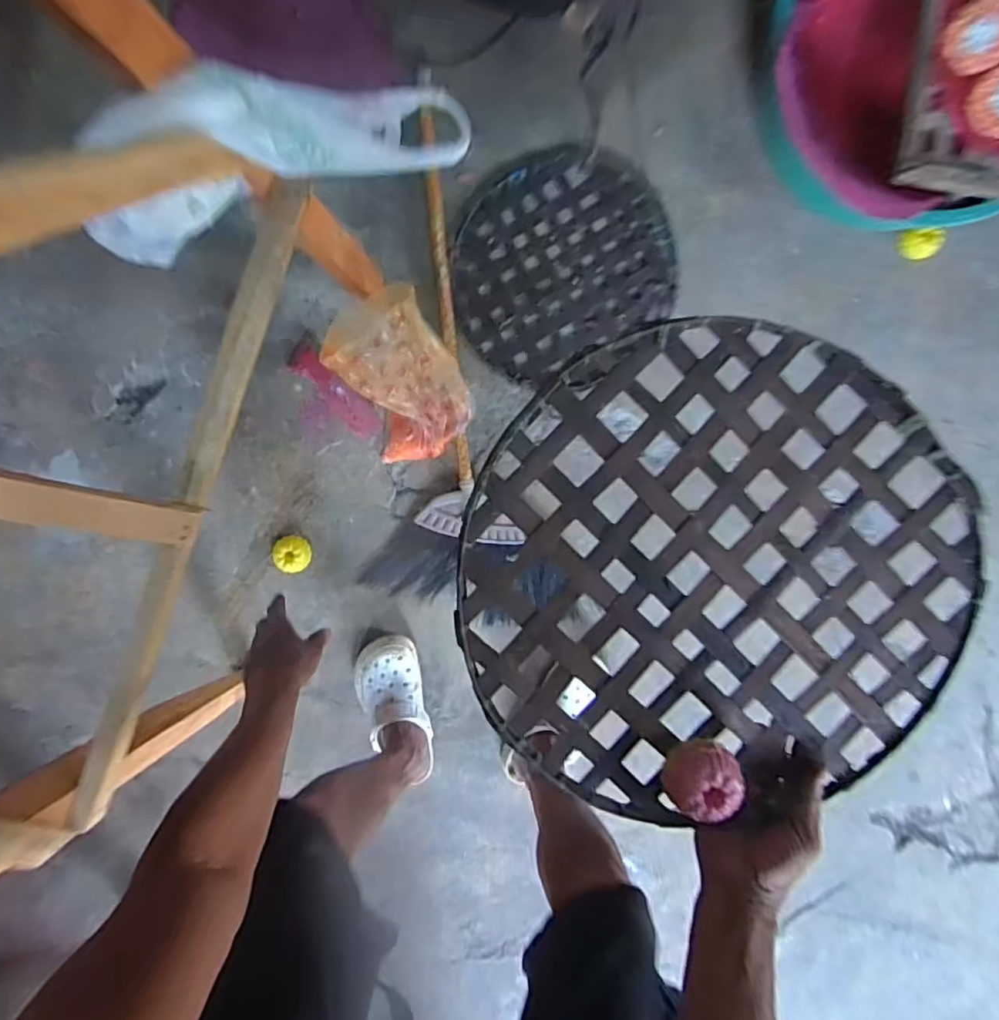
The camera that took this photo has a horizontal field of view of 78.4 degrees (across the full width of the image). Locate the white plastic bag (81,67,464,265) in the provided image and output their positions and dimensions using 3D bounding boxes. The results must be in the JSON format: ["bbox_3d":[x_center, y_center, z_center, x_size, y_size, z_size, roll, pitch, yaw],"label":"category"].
[{"bbox_3d":[-0.151,-0.272,0.454,0.293,0.132,0.074,-28,95,-22],"label":"white plastic bag"}]

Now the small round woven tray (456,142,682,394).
[{"bbox_3d":[0.091,-0.408,0.988,0.349,0.029,0.322,0,96,1],"label":"small round woven tray"}]

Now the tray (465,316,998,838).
[{"bbox_3d":[0.170,0.055,0.476,0.382,0.041,0.383,0,96,1],"label":"tray"}]

